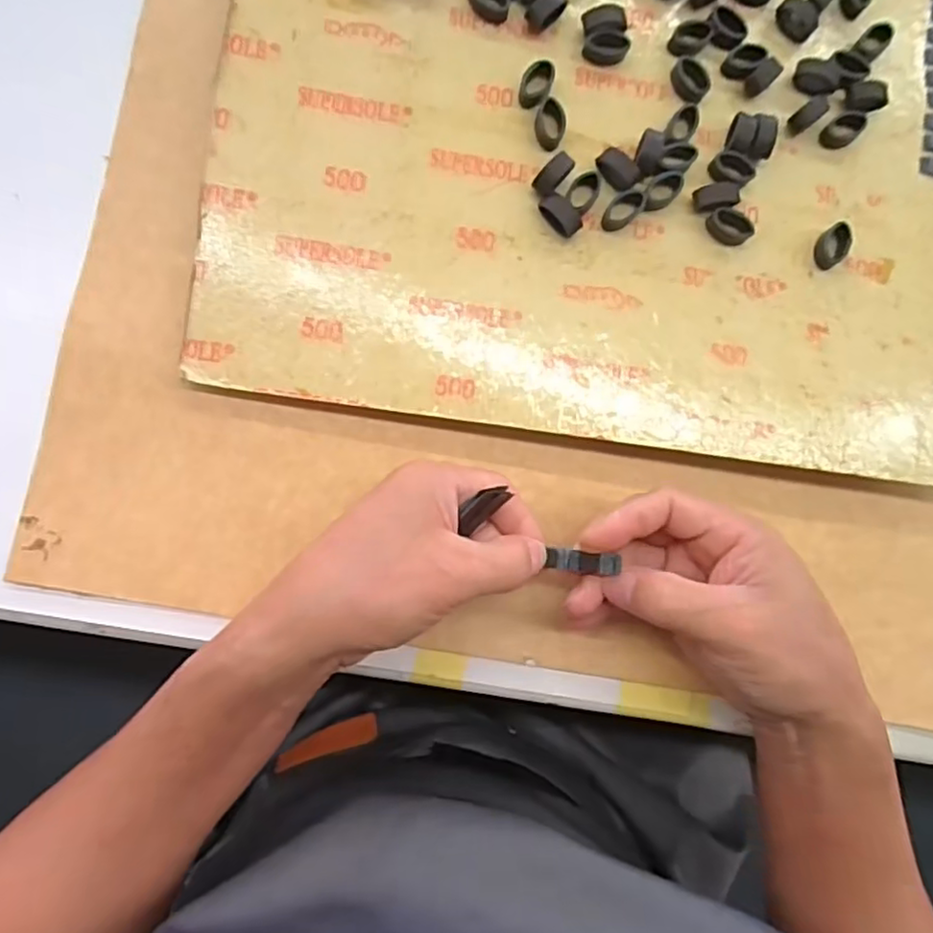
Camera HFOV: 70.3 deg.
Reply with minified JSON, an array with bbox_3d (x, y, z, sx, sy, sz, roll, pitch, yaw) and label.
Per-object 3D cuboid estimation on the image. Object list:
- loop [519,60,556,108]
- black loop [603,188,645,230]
[{"bbox_3d":[0.034,-0.184,0.321,0.014,0.011,0.020,26,87,-4],"label":"loop"},{"bbox_3d":[0.076,-0.125,0.323,0.024,0.008,0.014,-42,92,-4],"label":"black loop"}]

